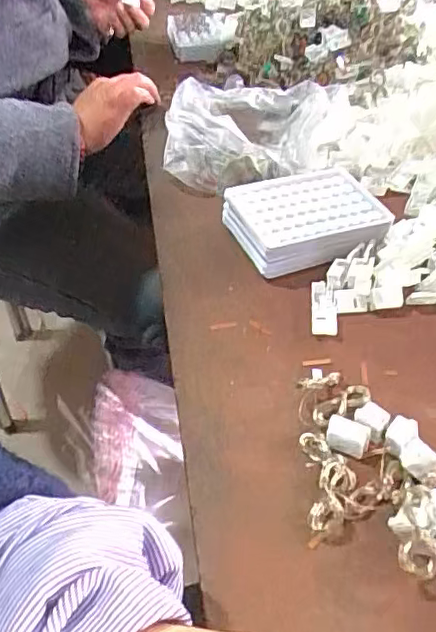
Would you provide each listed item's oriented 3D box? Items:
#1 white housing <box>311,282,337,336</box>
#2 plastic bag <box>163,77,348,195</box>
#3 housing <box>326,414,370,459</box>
[{"bbox_3d":[0.087,-0.006,0.476,0.021,0.008,0.056,3,43,4],"label":"white housing"},{"bbox_3d":[0.041,-0.198,0.623,0.191,0.073,0.156,4,43,6],"label":"plastic bag"},{"bbox_3d":[0.085,0.079,0.378,0.027,0.014,0.020,19,46,20],"label":"housing"}]

